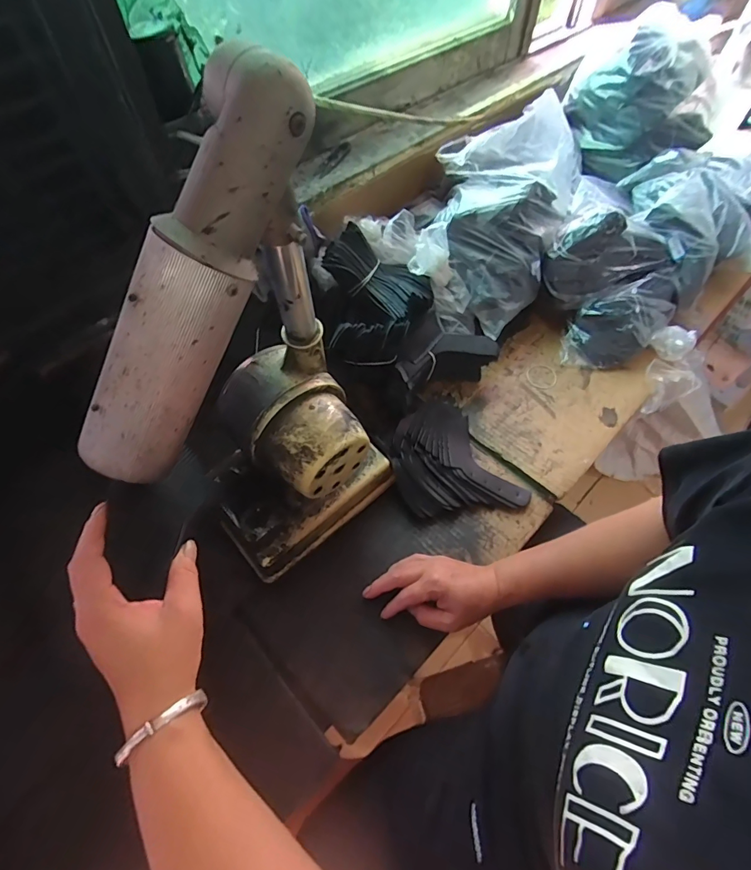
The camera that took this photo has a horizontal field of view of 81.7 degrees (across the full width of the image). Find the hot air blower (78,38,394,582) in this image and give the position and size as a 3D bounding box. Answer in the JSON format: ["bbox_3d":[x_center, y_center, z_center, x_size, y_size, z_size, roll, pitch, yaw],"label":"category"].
[{"bbox_3d":[-0.107,-0.031,0.380,0.232,0.429,0.135,-38,66,-21],"label":"hot air blower"}]

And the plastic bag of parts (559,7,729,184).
[{"bbox_3d":[0.538,-0.670,0.857,0.231,0.208,0.199,-19,60,-11],"label":"plastic bag of parts"}]

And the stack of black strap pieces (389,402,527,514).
[{"bbox_3d":[0.096,0.037,0.617,0.147,0.032,0.196,-23,61,-13],"label":"stack of black strap pieces"}]

